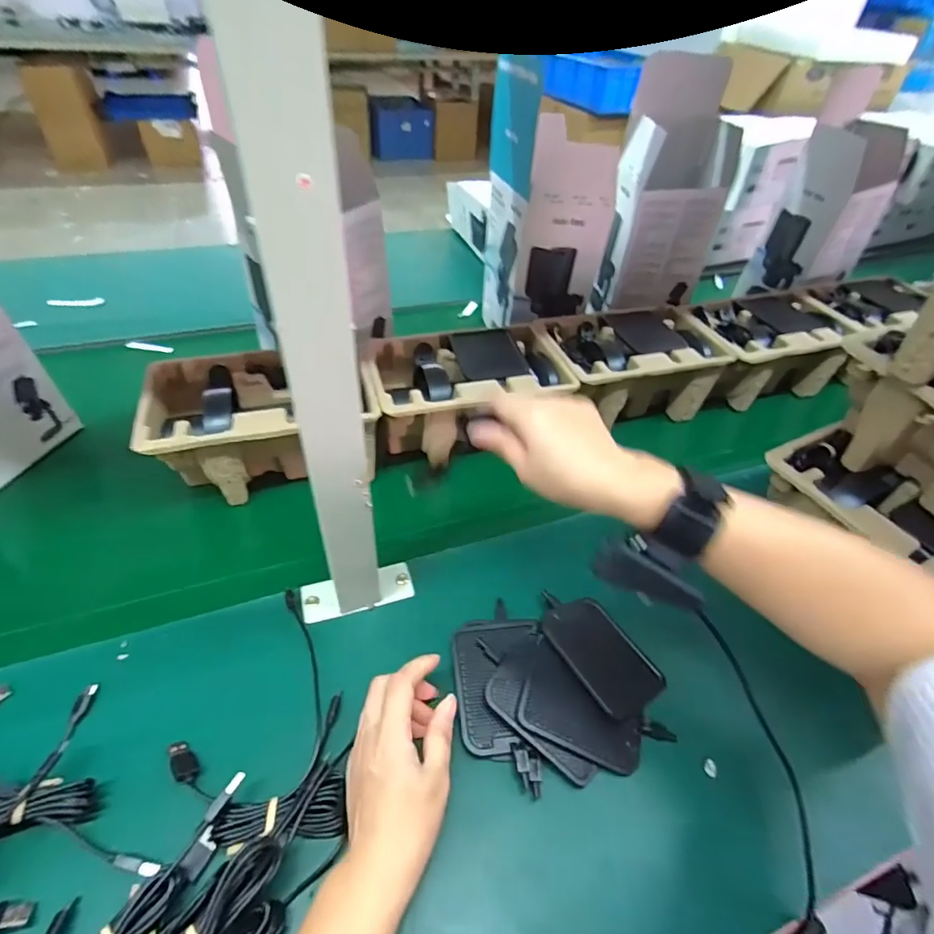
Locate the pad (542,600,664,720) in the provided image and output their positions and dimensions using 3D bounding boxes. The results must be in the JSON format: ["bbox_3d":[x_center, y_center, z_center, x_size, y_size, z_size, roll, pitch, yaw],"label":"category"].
[{"bbox_3d":[0.115,0.159,0.427,0.076,0.009,0.100,-8,50,-39],"label":"pad"}]

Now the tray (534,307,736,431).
[{"bbox_3d":[0.210,-0.131,0.678,0.251,0.105,0.145,-13,46,-13],"label":"tray"}]

